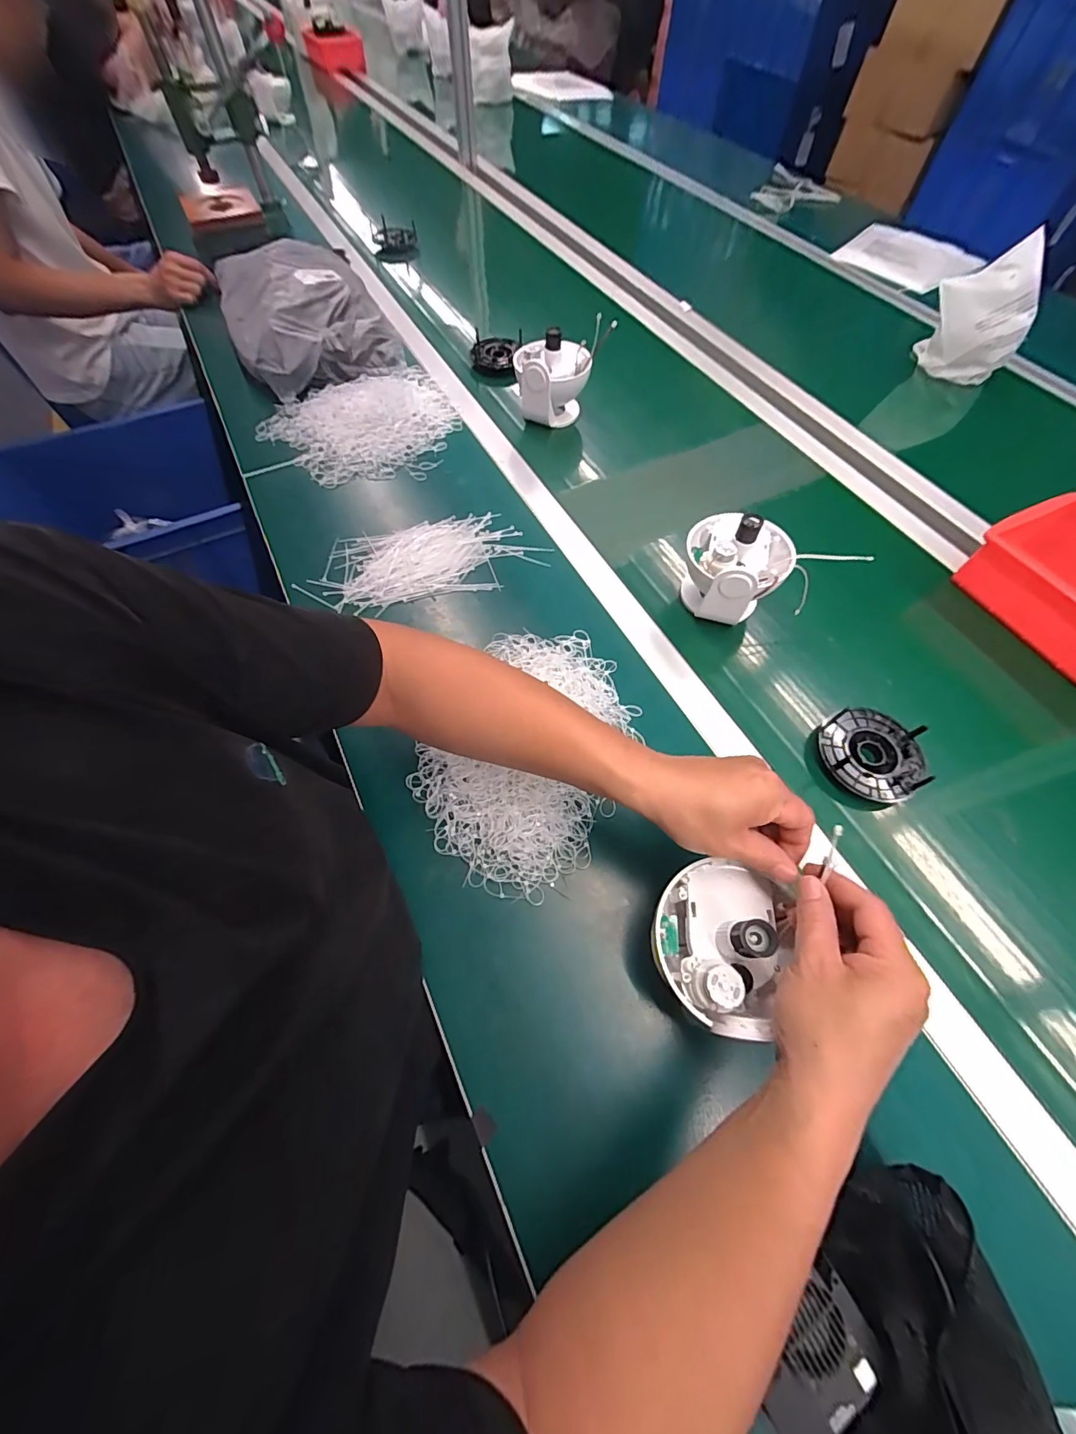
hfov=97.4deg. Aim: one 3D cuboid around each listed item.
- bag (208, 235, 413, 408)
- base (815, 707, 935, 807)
[{"bbox_3d":[-0.405,-0.693,0.812,0.243,0.106,0.303,-28,65,-13],"label":"bag"},{"bbox_3d":[0.347,0.042,0.495,0.099,0.037,0.099,0,62,1],"label":"base"}]

